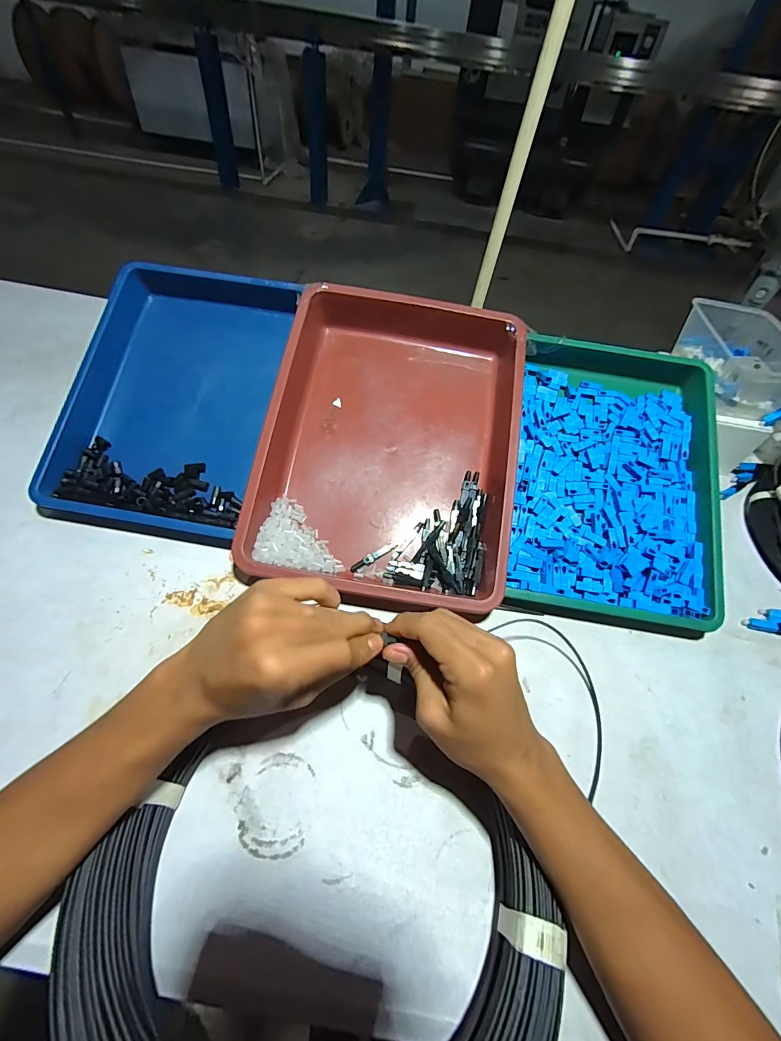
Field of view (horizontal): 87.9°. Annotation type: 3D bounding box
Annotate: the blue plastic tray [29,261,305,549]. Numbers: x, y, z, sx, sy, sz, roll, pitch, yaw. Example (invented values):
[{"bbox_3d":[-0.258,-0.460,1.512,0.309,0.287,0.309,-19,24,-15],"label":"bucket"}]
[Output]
[{"bbox_3d":[-0.246,-0.141,0.464,0.209,0.054,0.314,11,74,-1],"label":"blue plastic tray"}]

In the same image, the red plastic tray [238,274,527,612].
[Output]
[{"bbox_3d":[0.004,-0.096,0.457,0.265,0.059,0.363,10,74,1],"label":"red plastic tray"}]

